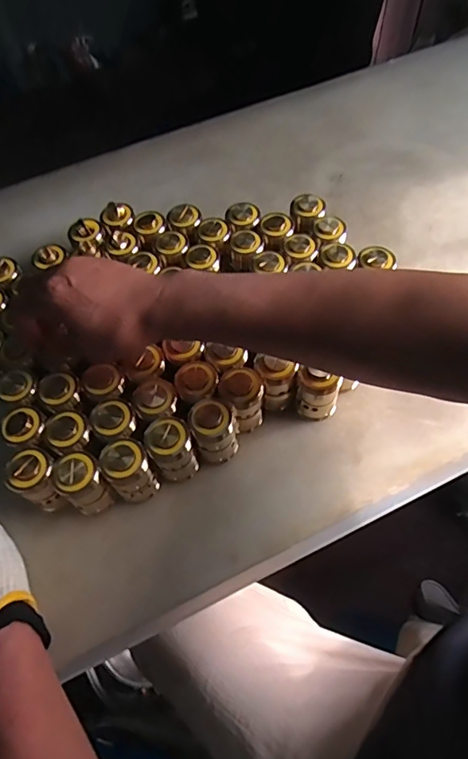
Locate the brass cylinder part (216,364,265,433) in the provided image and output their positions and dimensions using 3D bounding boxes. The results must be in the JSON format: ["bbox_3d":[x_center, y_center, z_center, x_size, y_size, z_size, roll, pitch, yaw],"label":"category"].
[{"bbox_3d":[0.008,0.021,0.451,0.039,0.069,0.039,-1,59,2],"label":"brass cylinder part"}]

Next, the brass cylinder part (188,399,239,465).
[{"bbox_3d":[-0.017,0.048,0.432,0.035,0.069,0.035,-1,59,2],"label":"brass cylinder part"}]

